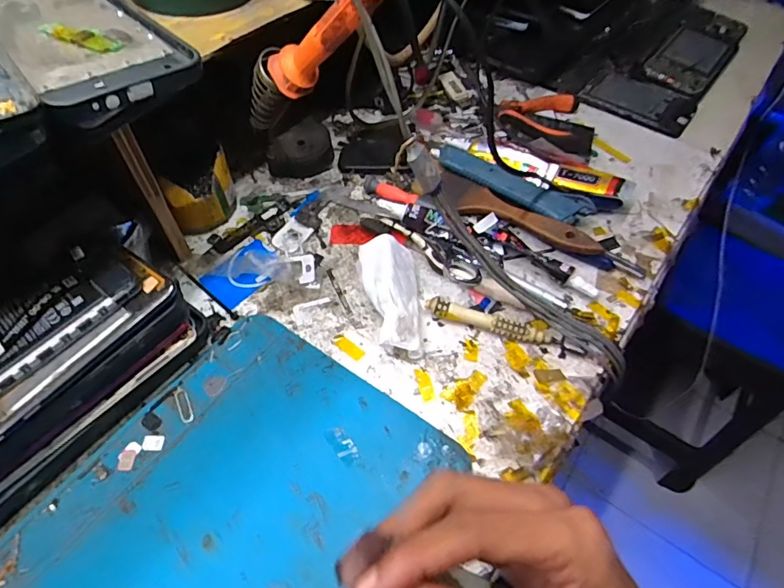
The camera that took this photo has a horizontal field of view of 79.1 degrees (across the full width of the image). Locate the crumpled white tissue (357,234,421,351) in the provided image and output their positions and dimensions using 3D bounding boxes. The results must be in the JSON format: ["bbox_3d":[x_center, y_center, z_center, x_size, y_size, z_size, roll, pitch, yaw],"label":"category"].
[{"bbox_3d":[-0.001,0.001,0.357,0.043,0.030,0.092,-3,55,-3],"label":"crumpled white tissue"}]

